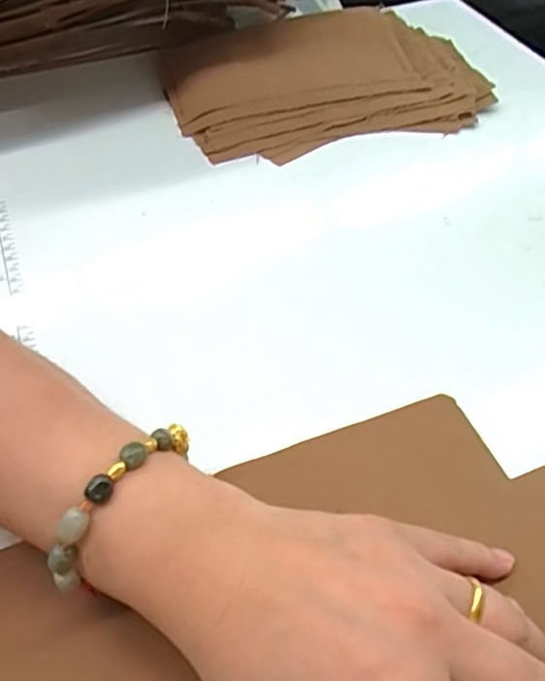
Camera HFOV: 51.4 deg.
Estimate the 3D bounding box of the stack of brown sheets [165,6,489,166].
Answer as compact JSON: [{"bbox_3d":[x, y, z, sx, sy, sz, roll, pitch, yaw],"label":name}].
[{"bbox_3d":[0.045,-0.222,0.475,0.253,0.032,0.165,-18,55,-14],"label":"stack of brown sheets"}]

